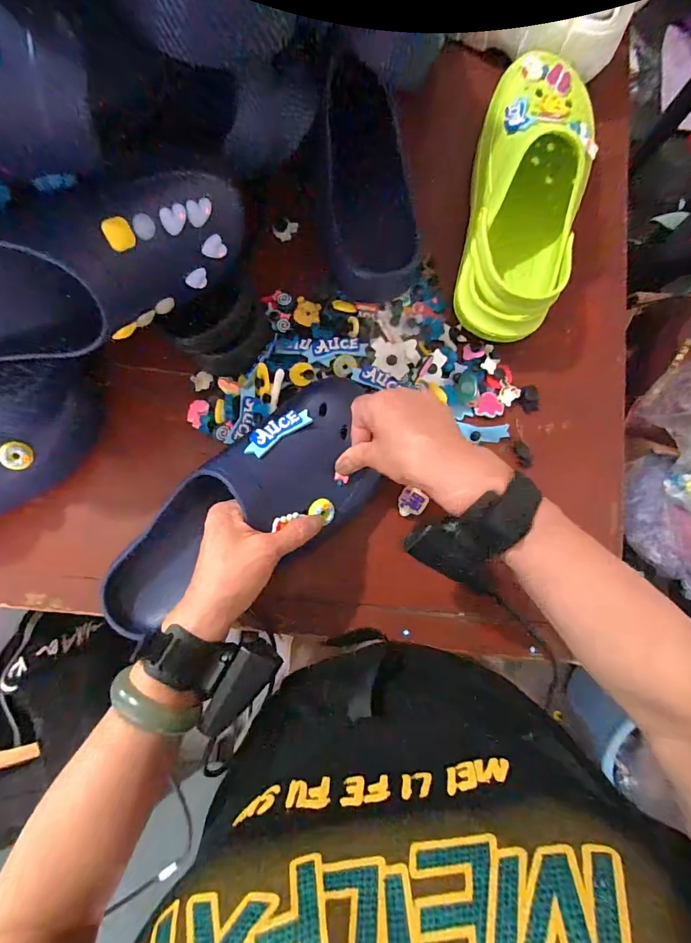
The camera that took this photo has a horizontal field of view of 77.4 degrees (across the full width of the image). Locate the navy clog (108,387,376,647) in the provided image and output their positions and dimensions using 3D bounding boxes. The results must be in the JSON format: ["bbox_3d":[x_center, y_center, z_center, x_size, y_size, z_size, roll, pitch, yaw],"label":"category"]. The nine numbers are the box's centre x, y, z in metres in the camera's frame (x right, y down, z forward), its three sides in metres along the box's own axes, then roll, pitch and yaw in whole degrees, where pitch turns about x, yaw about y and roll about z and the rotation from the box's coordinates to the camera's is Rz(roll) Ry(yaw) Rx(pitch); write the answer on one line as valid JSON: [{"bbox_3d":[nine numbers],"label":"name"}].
[{"bbox_3d":[-0.090,0.034,0.369,0.281,0.088,0.105,-36,85,2],"label":"navy clog"}]

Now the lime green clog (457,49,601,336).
[{"bbox_3d":[0.175,-0.269,0.417,0.102,0.081,0.282,13,83,1],"label":"lime green clog"}]

